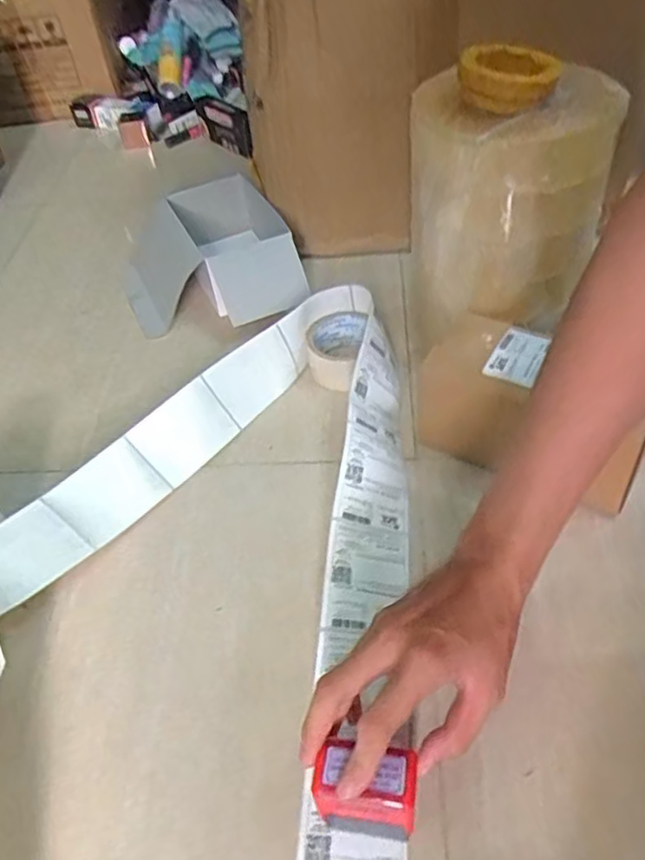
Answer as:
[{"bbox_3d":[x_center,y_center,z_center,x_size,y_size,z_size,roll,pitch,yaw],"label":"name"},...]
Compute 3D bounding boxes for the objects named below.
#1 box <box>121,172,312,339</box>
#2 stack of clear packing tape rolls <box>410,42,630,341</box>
[{"bbox_3d":[-0.160,-0.244,0.914,0.230,0.096,0.204,-13,47,-6],"label":"box"},{"bbox_3d":[0.175,-0.219,0.636,0.160,0.220,0.129,-23,49,-14],"label":"stack of clear packing tape rolls"}]

